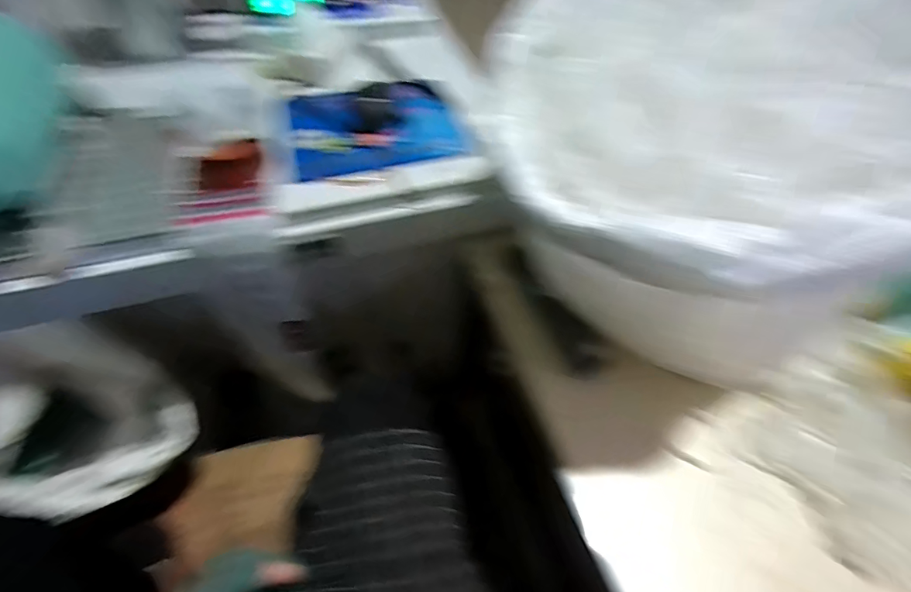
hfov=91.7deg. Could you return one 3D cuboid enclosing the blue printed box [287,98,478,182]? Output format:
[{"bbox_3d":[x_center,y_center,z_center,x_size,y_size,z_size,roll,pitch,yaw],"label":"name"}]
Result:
[{"bbox_3d":[-0.111,-0.238,0.632,0.227,0.016,0.172,-11,55,-10],"label":"blue printed box"}]

